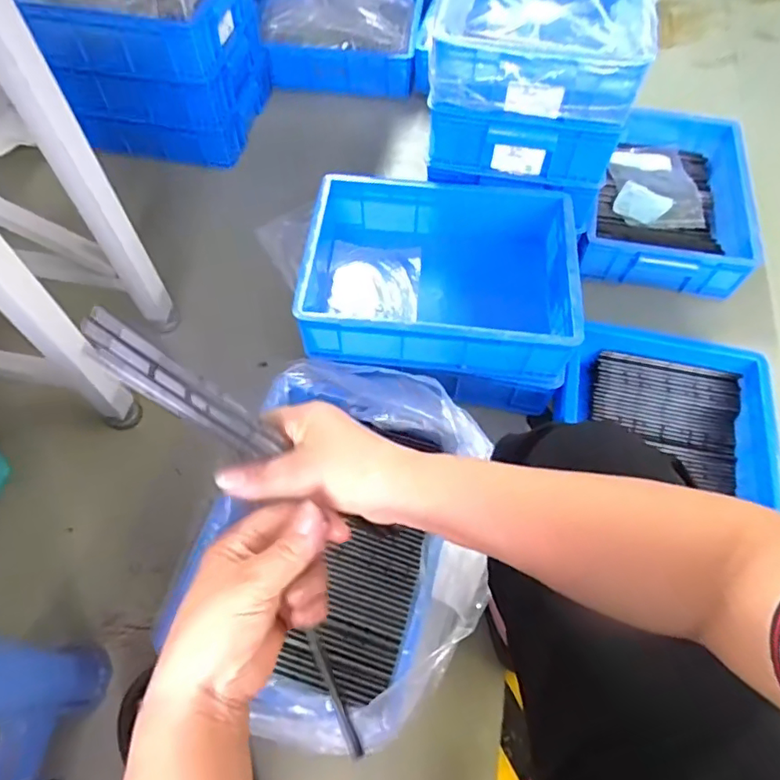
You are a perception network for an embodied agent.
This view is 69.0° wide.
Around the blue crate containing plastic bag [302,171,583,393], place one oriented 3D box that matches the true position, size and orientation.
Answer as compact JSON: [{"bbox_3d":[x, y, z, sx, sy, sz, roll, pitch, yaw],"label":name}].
[{"bbox_3d":[0.080,-0.175,0.931,0.411,0.166,0.335,3,60,1],"label":"blue crate containing plastic bag"}]

